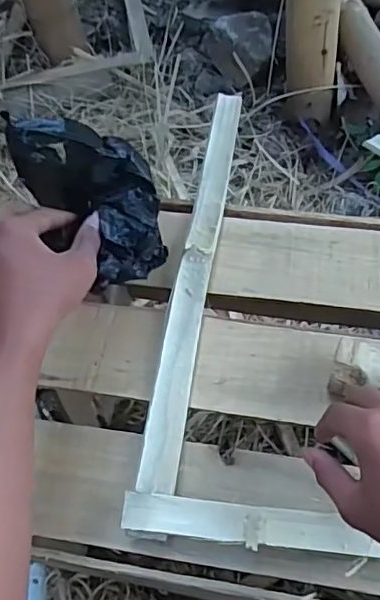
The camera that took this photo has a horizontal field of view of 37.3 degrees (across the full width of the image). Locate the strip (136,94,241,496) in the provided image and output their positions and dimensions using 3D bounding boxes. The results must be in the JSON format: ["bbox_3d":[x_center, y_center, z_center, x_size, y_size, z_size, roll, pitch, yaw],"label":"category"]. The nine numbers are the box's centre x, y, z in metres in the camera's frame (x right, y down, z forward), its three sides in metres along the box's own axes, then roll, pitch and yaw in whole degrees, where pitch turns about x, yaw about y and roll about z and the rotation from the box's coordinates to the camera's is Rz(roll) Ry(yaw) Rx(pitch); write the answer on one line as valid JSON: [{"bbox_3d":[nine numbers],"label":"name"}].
[{"bbox_3d":[0.007,-0.042,0.559,0.034,0.018,0.451,6,61,8],"label":"strip"}]

